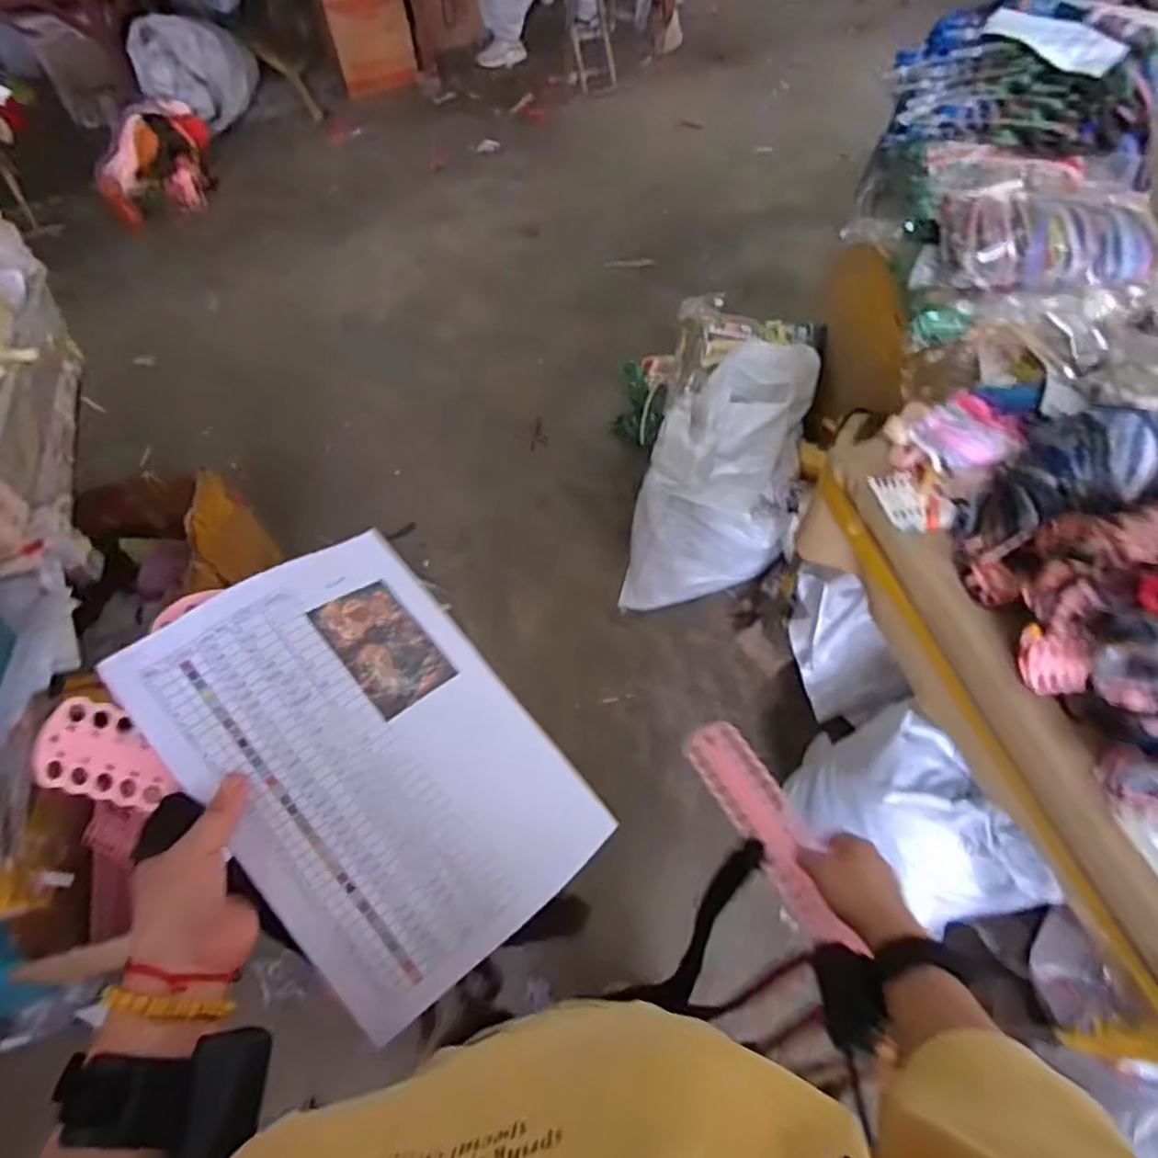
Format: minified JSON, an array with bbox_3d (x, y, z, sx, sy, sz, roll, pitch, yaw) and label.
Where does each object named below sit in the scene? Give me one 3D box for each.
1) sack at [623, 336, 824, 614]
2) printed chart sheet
[{"bbox_3d":[0.308,-0.209,1.525,0.326,0.484,0.409,10,62,7],"label":"sack"},{"bbox_3d":[-0.137,0.120,0.465,0.202,0.038,0.286,-37,87,-24],"label":"printed chart sheet"}]

